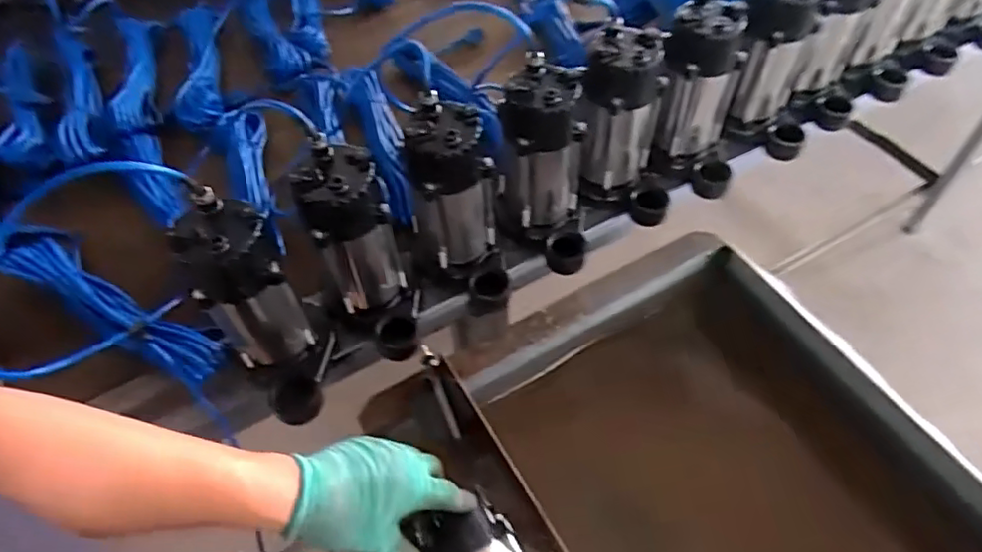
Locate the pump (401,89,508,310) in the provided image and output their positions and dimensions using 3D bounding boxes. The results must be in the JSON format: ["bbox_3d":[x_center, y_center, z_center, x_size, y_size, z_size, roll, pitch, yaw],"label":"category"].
[{"bbox_3d":[-0.041,-0.072,0.774,0.107,0.268,0.164,-8,53,-4],"label":"pump"}]

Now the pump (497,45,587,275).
[{"bbox_3d":[0.067,-0.125,0.791,0.110,0.236,0.143,-4,53,-1],"label":"pump"}]

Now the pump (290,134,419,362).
[{"bbox_3d":[-0.144,-0.017,0.700,0.105,0.220,0.147,-20,55,-13],"label":"pump"}]

